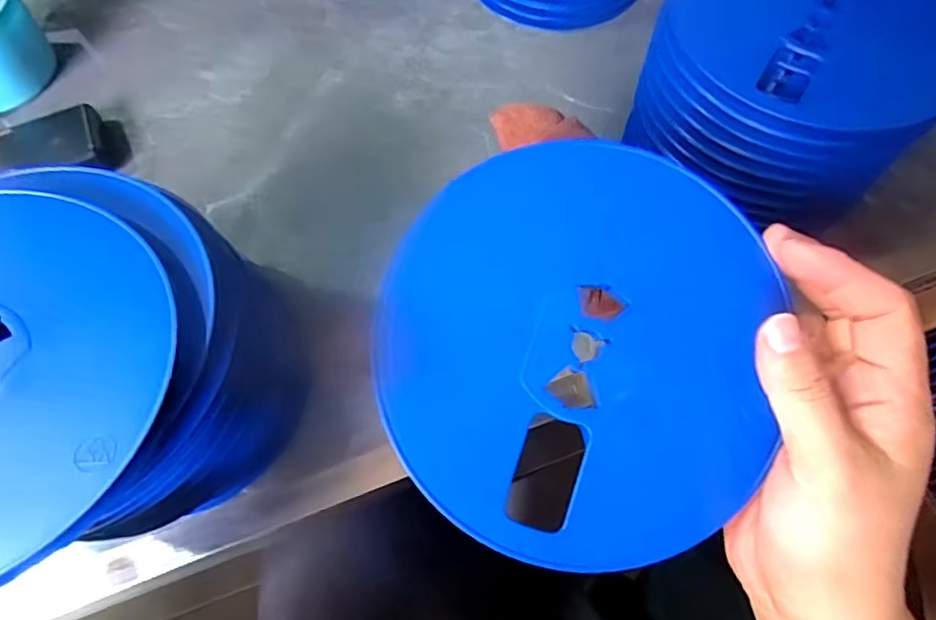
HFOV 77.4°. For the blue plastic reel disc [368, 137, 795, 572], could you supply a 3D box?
[{"bbox_3d":[0.043,0.013,0.239,0.159,0.013,0.164,0,83,-3],"label":"blue plastic reel disc"}]

